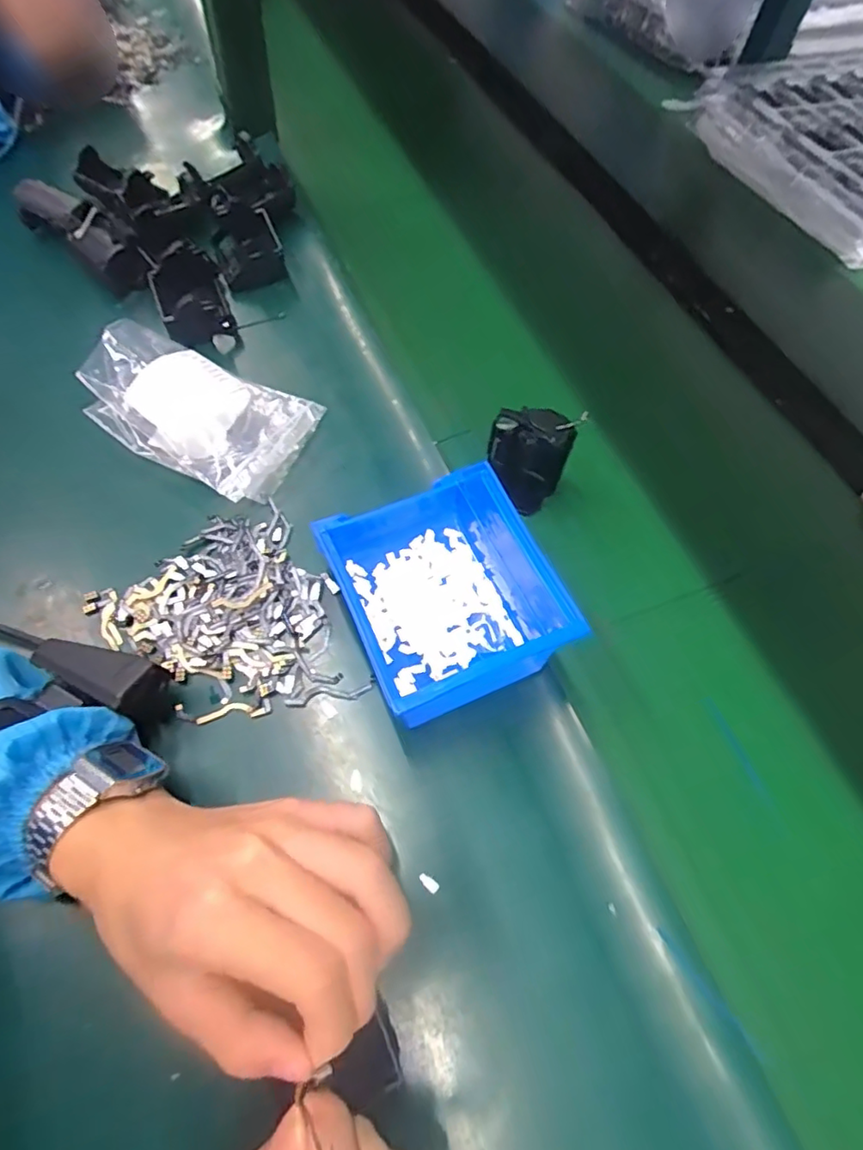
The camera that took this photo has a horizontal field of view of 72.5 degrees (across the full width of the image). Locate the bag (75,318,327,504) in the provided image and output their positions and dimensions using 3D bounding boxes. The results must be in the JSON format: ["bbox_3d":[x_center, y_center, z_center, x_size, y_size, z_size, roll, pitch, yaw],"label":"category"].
[{"bbox_3d":[-0.163,-0.125,0.418,0.150,0.050,0.104,29,64,11],"label":"bag"}]

